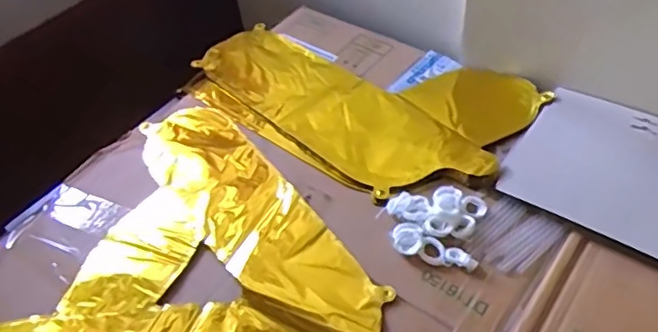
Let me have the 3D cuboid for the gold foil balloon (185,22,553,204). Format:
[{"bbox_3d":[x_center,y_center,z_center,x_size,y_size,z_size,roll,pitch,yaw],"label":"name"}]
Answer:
[{"bbox_3d":[0.028,-0.091,0.705,0.391,0.024,0.239,28,58,27],"label":"gold foil balloon"}]

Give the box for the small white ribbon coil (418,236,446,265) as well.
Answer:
[{"bbox_3d":[0.096,0.078,0.538,0.023,0.007,0.025,15,53,19],"label":"small white ribbon coil"}]

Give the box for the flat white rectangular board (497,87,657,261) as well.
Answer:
[{"bbox_3d":[0.294,0.001,0.585,0.196,0.008,0.172,27,57,26],"label":"flat white rectangular board"}]

